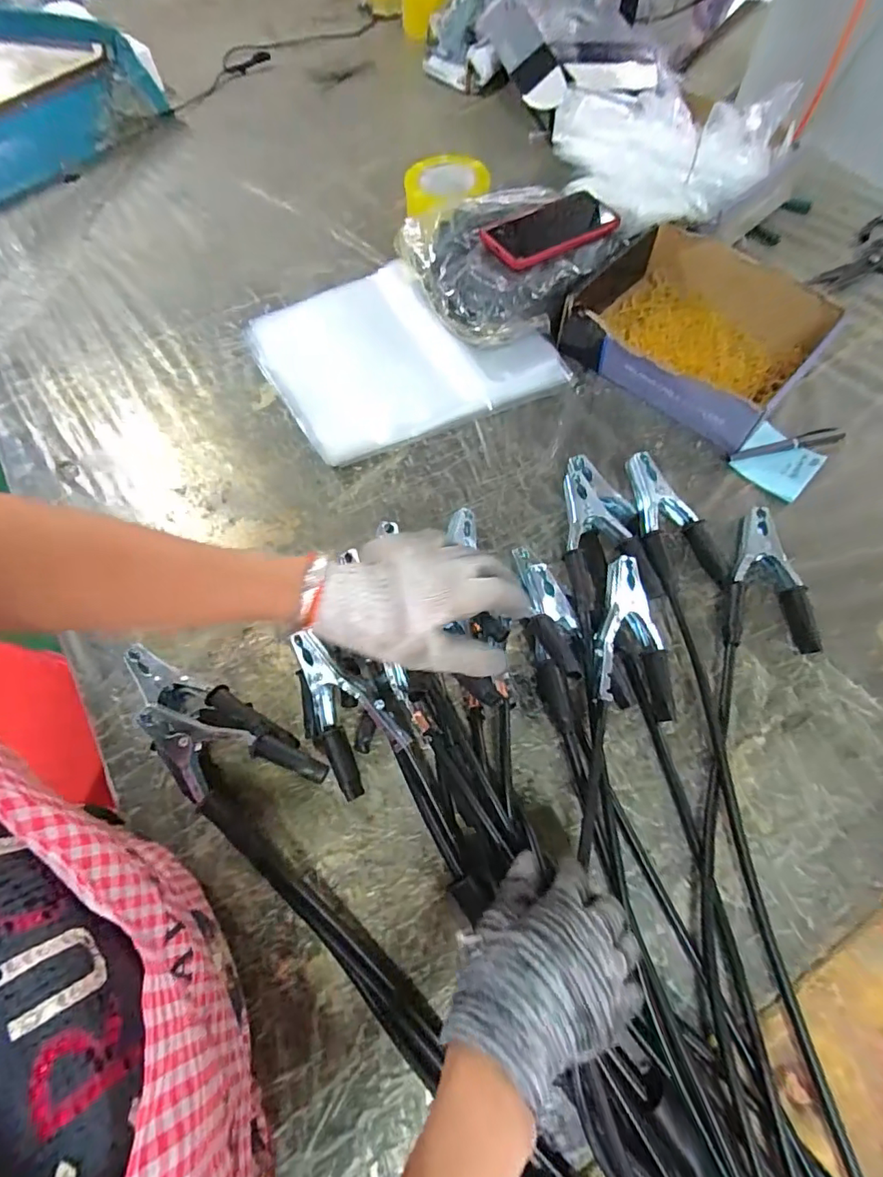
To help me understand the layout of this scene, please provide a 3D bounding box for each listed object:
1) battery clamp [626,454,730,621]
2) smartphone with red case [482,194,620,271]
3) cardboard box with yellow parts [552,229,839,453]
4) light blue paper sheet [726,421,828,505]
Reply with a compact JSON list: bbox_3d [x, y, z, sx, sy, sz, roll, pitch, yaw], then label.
[{"bbox_3d":[0.229,-0.062,0.518,0.080,0.046,0.156,-15,67,-3],"label":"battery clamp"},{"bbox_3d":[0.134,-0.437,0.636,0.171,0.016,0.083,-30,68,-12],"label":"smartphone with red case"},{"bbox_3d":[0.294,-0.304,0.615,0.240,0.062,0.213,37,74,17],"label":"cardboard box with yellow parts"},{"bbox_3d":[0.363,-0.138,0.563,0.074,0.015,0.073,40,75,17],"label":"light blue paper sheet"}]

